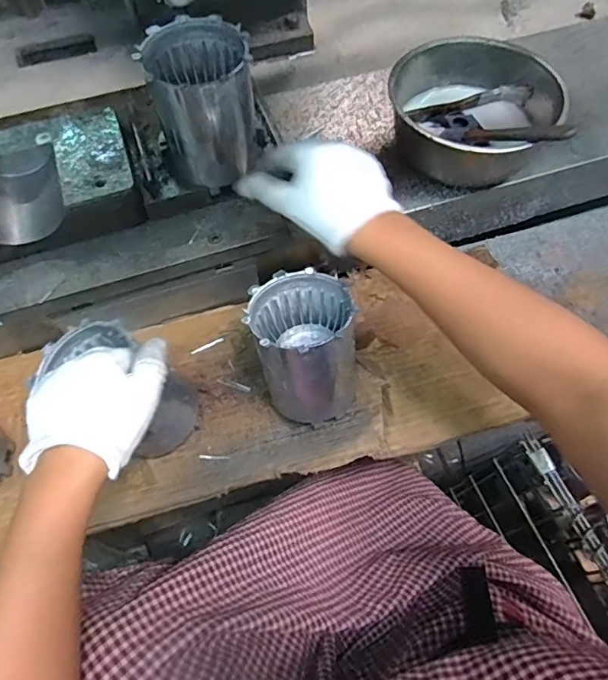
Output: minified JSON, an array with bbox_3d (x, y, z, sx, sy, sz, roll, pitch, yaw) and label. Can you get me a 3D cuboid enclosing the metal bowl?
[{"bbox_3d":[0.193,-0.260,0.576,0.186,0.077,0.179,0,63,1],"label":"metal bowl"}]

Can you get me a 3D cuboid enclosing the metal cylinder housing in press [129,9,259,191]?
[{"bbox_3d":[-0.092,-0.223,0.476,0.089,0.108,0.092,-11,63,-5],"label":"metal cylinder housing in press"}]

